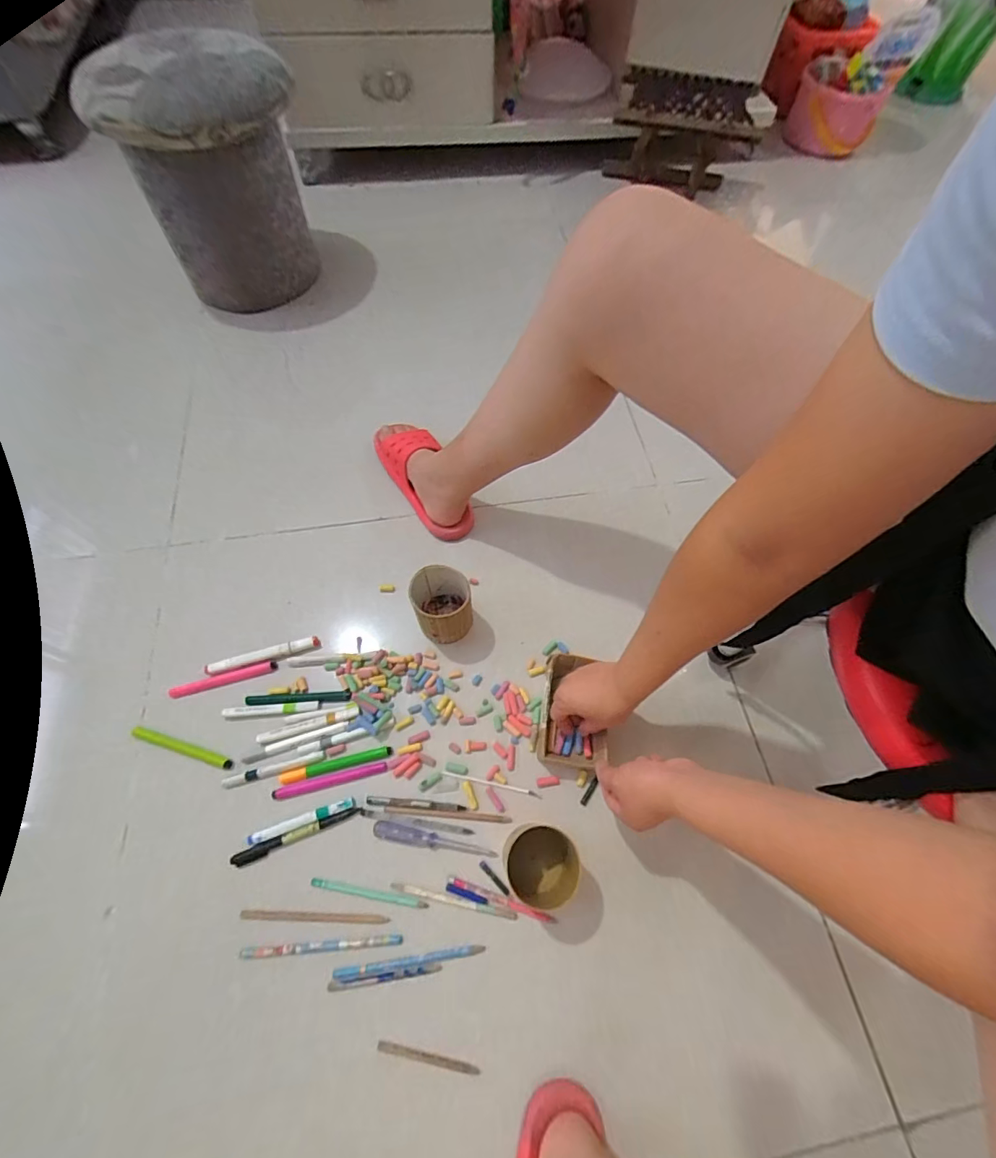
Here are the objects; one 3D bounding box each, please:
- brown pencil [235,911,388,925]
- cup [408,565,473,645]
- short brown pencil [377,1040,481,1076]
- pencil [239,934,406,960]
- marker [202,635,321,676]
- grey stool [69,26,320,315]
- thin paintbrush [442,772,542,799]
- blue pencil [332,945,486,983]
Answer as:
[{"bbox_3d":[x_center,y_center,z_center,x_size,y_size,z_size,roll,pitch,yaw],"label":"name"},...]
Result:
[{"bbox_3d":[-0.207,0.381,0.540,0.165,0.004,0.009,2,64,0],"label":"brown pencil"},{"bbox_3d":[-0.077,0.035,0.657,0.075,0.104,0.083,-8,65,-6],"label":"cup"},{"bbox_3d":[-0.072,0.492,0.492,0.105,0.004,0.009,11,64,4],"label":"short brown pencil"},{"bbox_3d":[-0.194,0.404,0.528,0.172,0.004,0.011,-3,64,-3],"label":"pencil"},{"bbox_3d":[-0.327,0.106,0.670,0.151,0.015,0.017,-15,65,-8],"label":"marker"},{"bbox_3d":[-0.485,-0.704,0.878,0.266,0.343,0.268,-5,64,-4],"label":"grey stool"},{"bbox_3d":[-0.008,0.262,0.612,0.127,0.004,0.006,12,64,4],"label":"thin paintbrush"},{"bbox_3d":[-0.097,0.420,0.526,0.160,0.004,0.012,-7,64,-5],"label":"blue pencil"}]

